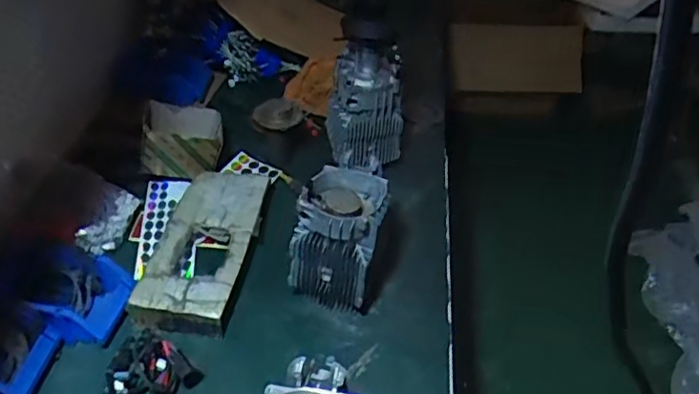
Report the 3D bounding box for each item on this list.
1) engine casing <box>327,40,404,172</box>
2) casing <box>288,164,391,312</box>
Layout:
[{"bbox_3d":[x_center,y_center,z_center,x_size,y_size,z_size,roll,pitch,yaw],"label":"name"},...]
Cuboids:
[{"bbox_3d":[0.032,-0.156,1.133,0.143,0.249,0.094,3,40,0],"label":"engine casing"},{"bbox_3d":[-0.014,0.073,0.918,0.124,0.205,0.116,13,41,11],"label":"casing"}]

